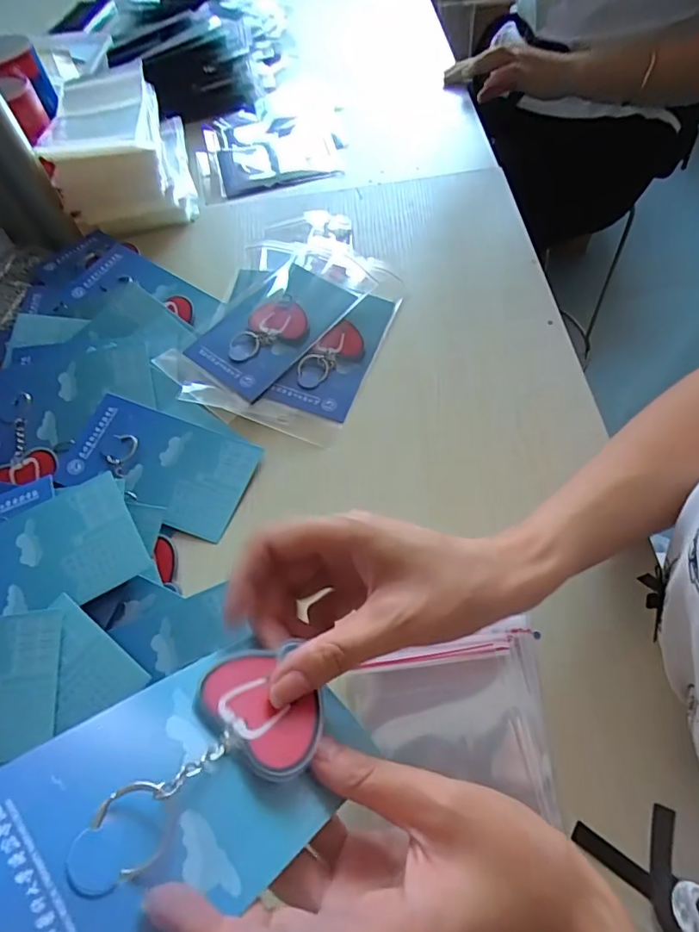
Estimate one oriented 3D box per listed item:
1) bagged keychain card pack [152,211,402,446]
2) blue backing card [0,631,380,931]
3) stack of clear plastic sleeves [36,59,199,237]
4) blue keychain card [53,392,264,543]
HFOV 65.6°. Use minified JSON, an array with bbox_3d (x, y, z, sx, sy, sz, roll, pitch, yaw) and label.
[{"bbox_3d":[-0.044,-0.148,0.481,0.163,0.018,0.259,17,60,12],"label":"bagged keychain card pack"},{"bbox_3d":[-0.055,0.109,0.189,0.079,0.010,0.125,45,35,21],"label":"blue backing card"},{"bbox_3d":[-0.264,-0.368,0.622,0.139,0.092,0.231,-18,58,-5],"label":"stack of clear plastic sleeves"},{"bbox_3d":[-0.143,-0.003,0.407,0.136,0.016,0.080,16,60,12],"label":"blue keychain card"}]

